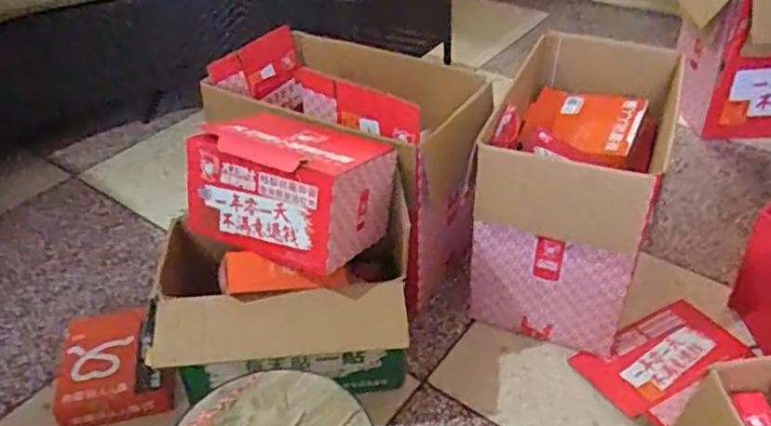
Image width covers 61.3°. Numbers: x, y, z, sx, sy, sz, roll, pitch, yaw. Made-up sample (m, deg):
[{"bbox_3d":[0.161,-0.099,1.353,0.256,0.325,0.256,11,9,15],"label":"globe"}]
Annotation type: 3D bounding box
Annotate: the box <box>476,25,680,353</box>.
[{"bbox_3d":[0.409,-0.055,1.420,0.339,0.448,0.551,11,40,16],"label":"box"}]

